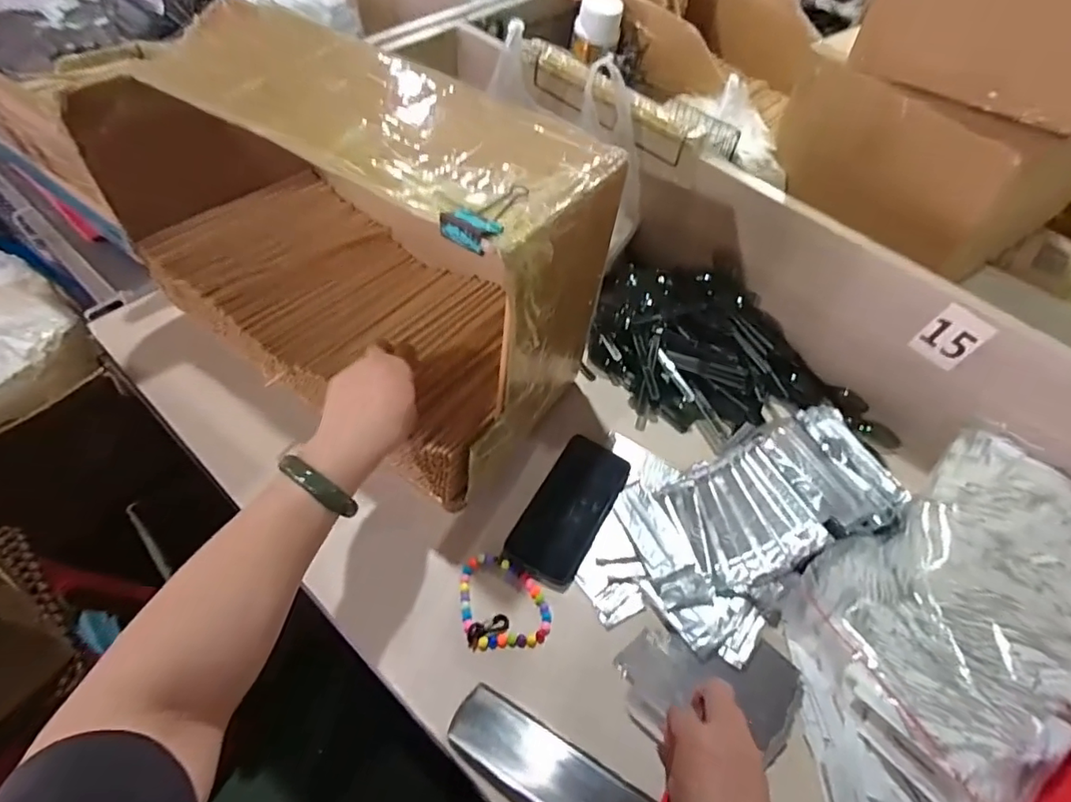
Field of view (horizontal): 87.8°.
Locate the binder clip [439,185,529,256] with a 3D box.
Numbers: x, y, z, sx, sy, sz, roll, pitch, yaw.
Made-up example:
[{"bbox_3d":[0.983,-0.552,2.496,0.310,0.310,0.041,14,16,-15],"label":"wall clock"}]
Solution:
[{"bbox_3d":[-0.036,-0.144,0.420,0.041,0.018,0.076,28,59,15],"label":"binder clip"}]

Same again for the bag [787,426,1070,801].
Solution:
[{"bbox_3d":[0.436,0.197,0.537,0.341,0.080,0.243,-29,62,-21],"label":"bag"}]

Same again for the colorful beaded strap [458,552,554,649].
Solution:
[{"bbox_3d":[-0.032,0.201,0.568,0.087,0.009,0.096,-7,56,-8],"label":"colorful beaded strap"}]

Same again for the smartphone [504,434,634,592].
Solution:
[{"bbox_3d":[0.038,0.118,0.618,0.080,0.007,0.158,29,66,10],"label":"smartphone"}]

